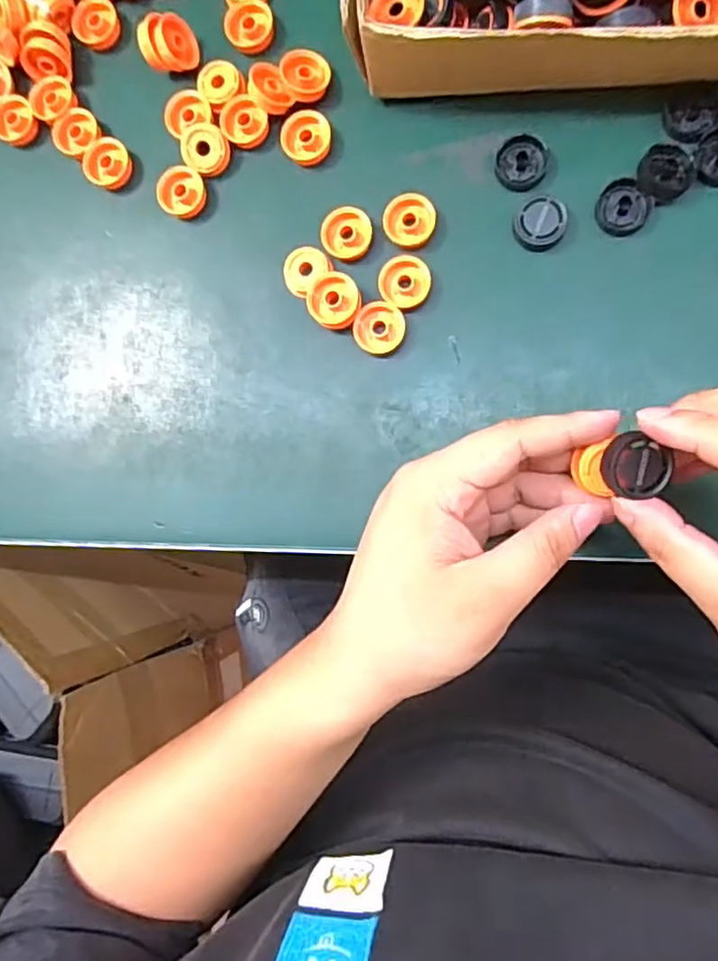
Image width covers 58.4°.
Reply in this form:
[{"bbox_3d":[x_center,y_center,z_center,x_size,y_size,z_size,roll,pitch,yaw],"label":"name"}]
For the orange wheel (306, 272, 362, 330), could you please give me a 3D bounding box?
[{"bbox_3d":[-0.013,-0.092,0.326,0.027,0.007,0.027,1,108,4],"label":"orange wheel"}]

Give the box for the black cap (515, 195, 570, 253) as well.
[{"bbox_3d":[0.089,-0.126,0.314,0.025,0.007,0.025,0,90,9],"label":"black cap"}]

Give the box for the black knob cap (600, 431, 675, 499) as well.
[{"bbox_3d":[0.105,-0.005,0.244,0.026,0.007,0.022,34,95,8],"label":"black knob cap"}]

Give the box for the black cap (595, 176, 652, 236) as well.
[{"bbox_3d":[0.127,-0.131,0.308,0.024,0.004,0.025,0,90,9],"label":"black cap"}]

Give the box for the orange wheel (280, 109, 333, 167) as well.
[{"bbox_3d":[-0.028,-0.180,0.336,0.025,0.008,0.028,-41,84,7],"label":"orange wheel"}]

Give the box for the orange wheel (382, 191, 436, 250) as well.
[{"bbox_3d":[0.026,-0.131,0.324,0.026,0.006,0.025,1,90,9],"label":"orange wheel"}]

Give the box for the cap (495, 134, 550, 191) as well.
[{"bbox_3d":[0.080,-0.157,0.316,0.025,0.004,0.025,3,91,9],"label":"cap"}]

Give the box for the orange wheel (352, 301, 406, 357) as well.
[{"bbox_3d":[0.010,-0.077,0.327,0.025,0.006,0.025,2,91,9],"label":"orange wheel"}]

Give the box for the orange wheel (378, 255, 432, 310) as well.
[{"bbox_3d":[0.023,-0.100,0.325,0.026,0.006,0.025,0,90,9],"label":"orange wheel"}]

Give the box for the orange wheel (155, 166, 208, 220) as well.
[{"bbox_3d":[-0.095,-0.155,0.346,0.024,0.008,0.025,1,91,9],"label":"orange wheel"}]

